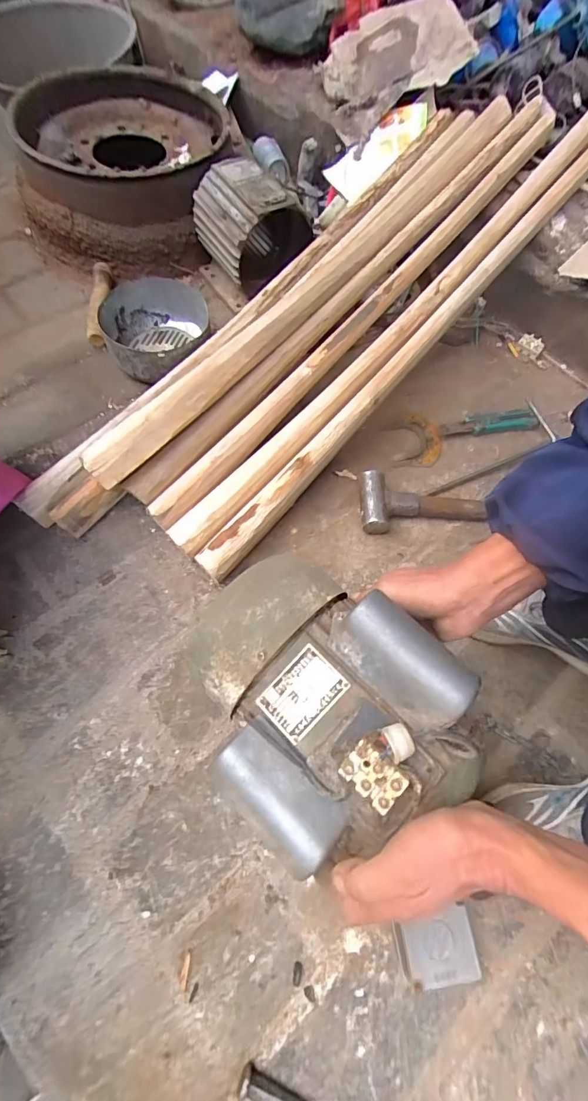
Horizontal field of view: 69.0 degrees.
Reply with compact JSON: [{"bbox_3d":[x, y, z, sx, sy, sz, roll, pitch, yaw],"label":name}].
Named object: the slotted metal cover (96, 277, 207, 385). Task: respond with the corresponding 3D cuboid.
[{"bbox_3d":[-0.233,-0.368,0.731,0.174,0.075,0.184,-7,67,-6],"label":"slotted metal cover"}]

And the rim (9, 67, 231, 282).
[{"bbox_3d":[-0.335,-0.760,0.857,0.399,0.148,0.438,-6,66,-6],"label":"rim"}]

